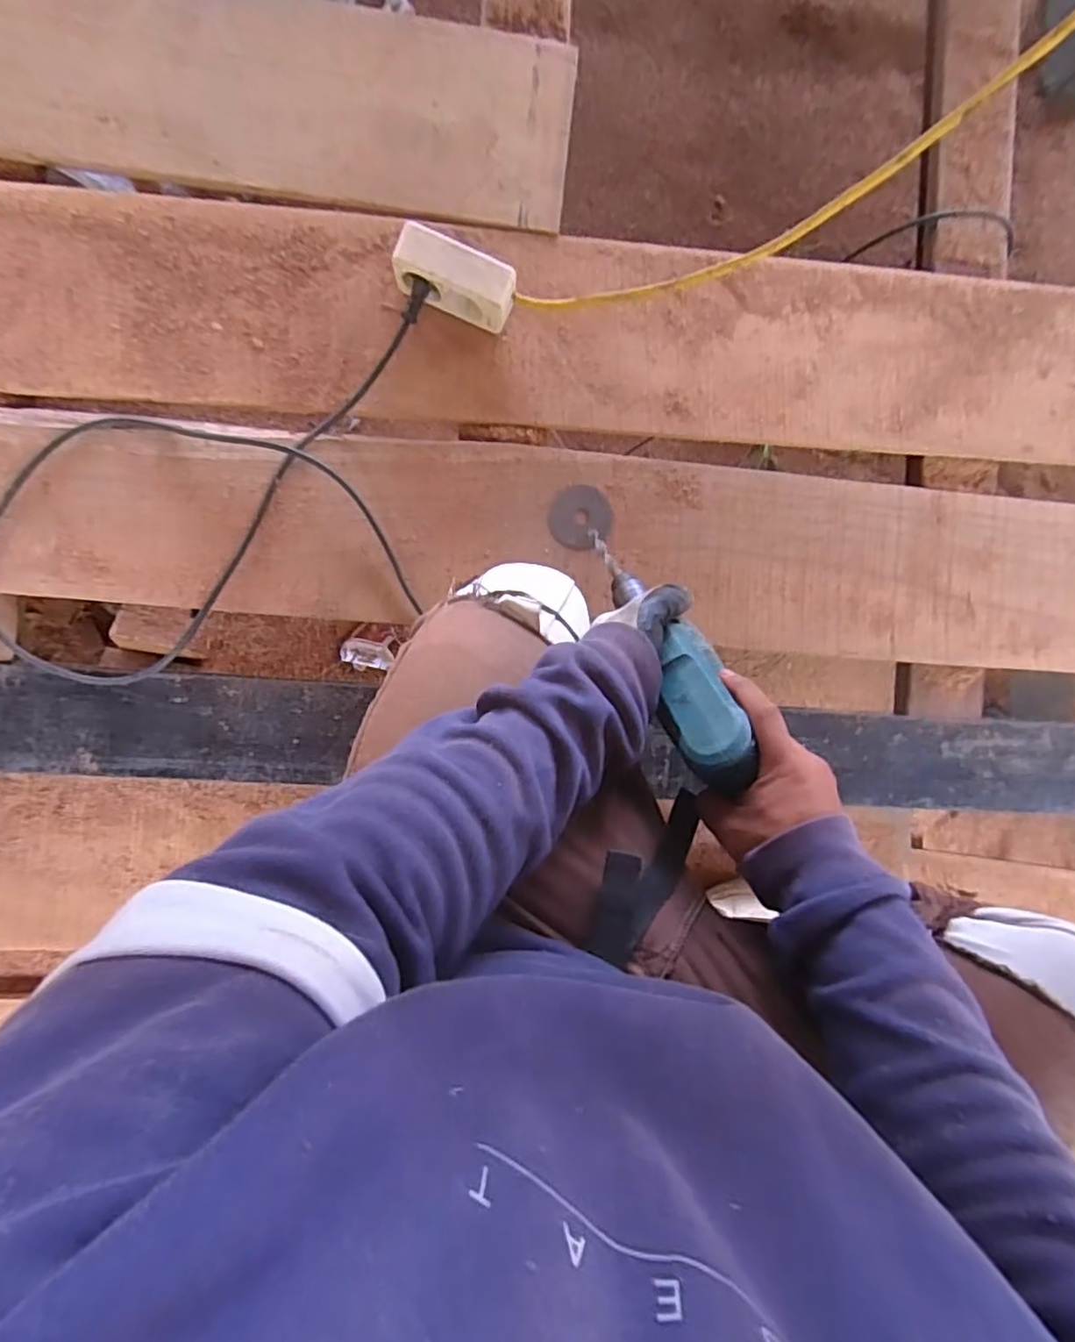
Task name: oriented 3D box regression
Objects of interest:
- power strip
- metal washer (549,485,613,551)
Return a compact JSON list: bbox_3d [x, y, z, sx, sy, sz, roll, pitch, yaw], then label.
[{"bbox_3d":[-0.076,-0.361,0.607,0.111,0.045,0.045,18,88,-6],"label":"power strip"},{"bbox_3d":[0.043,-0.151,0.645,0.062,0.004,0.062,12,89,-7],"label":"metal washer"}]

